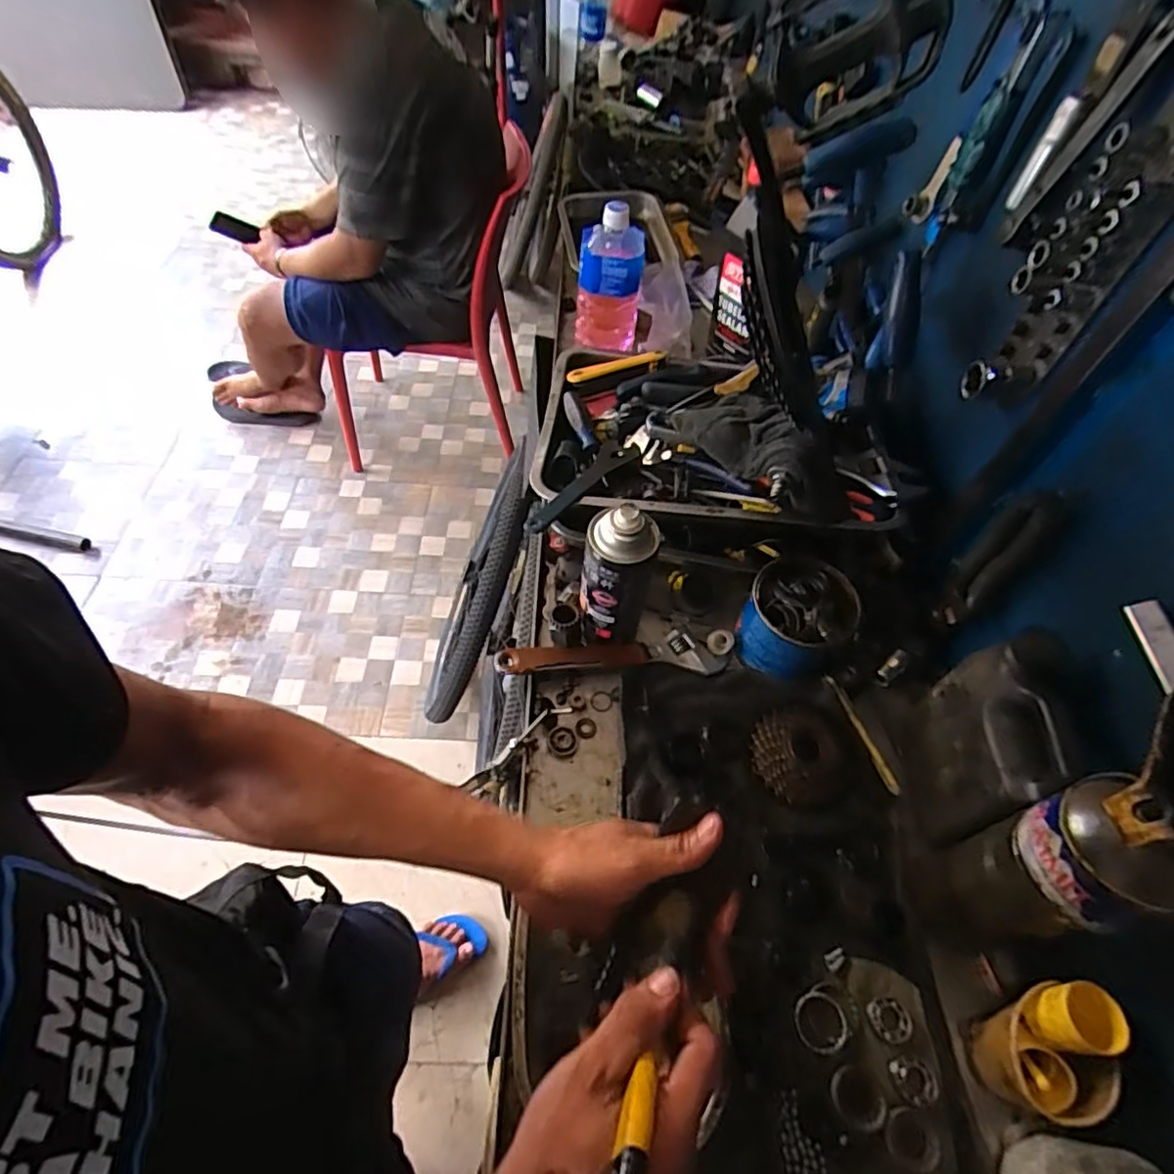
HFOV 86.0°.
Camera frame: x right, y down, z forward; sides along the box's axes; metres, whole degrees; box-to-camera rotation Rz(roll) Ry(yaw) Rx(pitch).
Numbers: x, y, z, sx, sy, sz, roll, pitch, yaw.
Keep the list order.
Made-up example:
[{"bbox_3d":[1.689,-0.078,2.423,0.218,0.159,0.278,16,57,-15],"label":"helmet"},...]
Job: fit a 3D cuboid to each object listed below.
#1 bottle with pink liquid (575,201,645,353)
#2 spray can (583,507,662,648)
[{"bbox_3d":[0.028,-0.392,0.823,0.082,0.173,0.067,5,56,-2],"label":"bottle with pink liquid"},{"bbox_3d":[0.026,-0.008,0.600,0.066,0.187,0.060,14,56,4],"label":"spray can"}]

